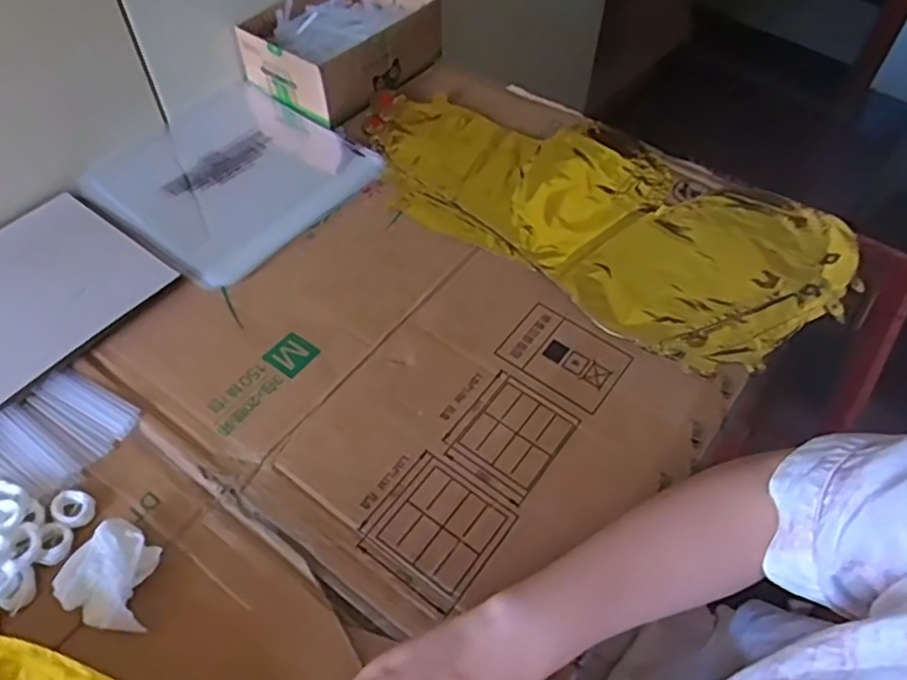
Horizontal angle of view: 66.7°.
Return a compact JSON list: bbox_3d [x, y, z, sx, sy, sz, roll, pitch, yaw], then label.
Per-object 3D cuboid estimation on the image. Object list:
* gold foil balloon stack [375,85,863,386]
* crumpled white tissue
[{"bbox_3d":[0.131,-0.125,0.643,0.453,0.027,0.229,29,58,18],"label":"gold foil balloon stack"},{"bbox_3d":[-0.203,0.145,0.417,0.060,0.028,0.055,30,59,18],"label":"crumpled white tissue"}]

